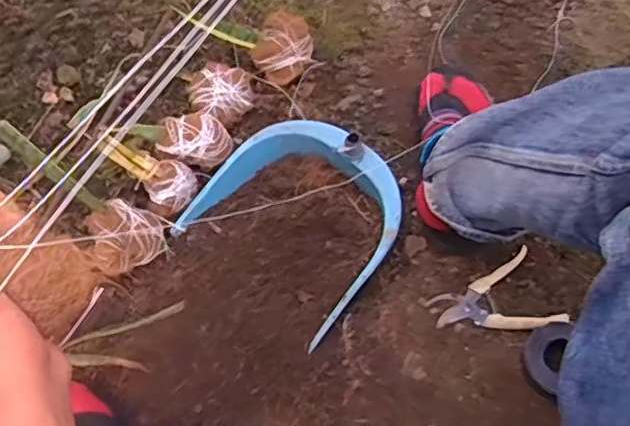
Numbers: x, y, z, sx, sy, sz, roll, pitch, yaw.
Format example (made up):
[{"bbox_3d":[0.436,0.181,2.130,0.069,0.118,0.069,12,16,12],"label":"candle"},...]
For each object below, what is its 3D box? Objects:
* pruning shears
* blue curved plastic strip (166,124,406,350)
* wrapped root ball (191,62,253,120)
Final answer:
[{"bbox_3d":[0.223,0.112,0.774,0.145,0.020,0.103,-20,66,-5],"label":"pruning shears"},{"bbox_3d":[-0.020,-0.002,0.788,0.249,0.060,0.235,38,87,21],"label":"blue curved plastic strip"},{"bbox_3d":[-0.134,-0.169,0.900,0.090,0.062,0.088,0,65,1],"label":"wrapped root ball"}]

